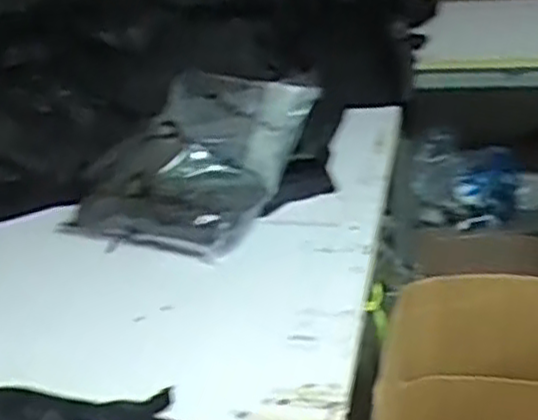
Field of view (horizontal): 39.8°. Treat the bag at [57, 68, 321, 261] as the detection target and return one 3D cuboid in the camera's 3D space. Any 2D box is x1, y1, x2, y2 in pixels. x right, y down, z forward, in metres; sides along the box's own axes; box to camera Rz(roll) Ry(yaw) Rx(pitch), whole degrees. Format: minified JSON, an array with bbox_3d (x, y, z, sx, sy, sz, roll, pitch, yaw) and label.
[{"bbox_3d":[-0.109,-0.076,1.057,0.293,0.141,0.319,12,33,32],"label":"bag"}]

